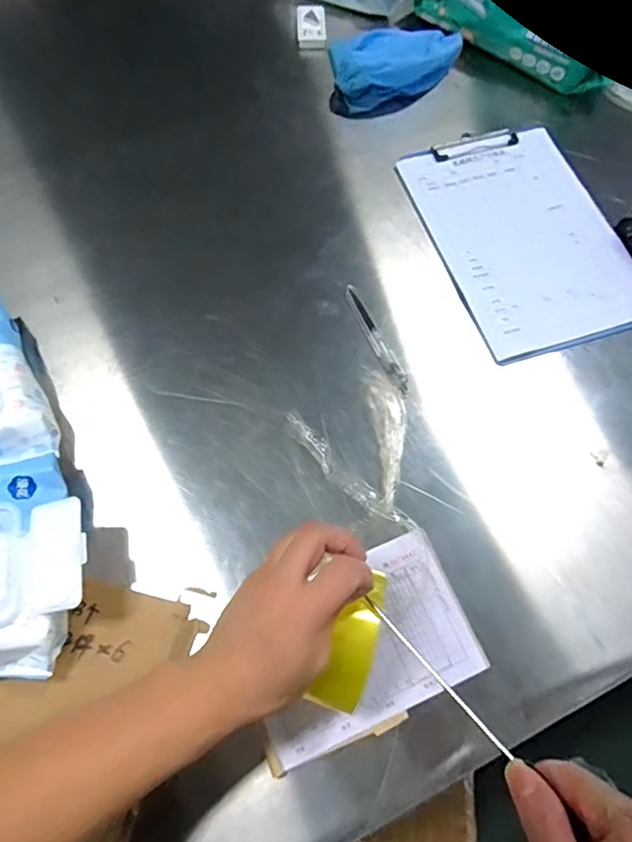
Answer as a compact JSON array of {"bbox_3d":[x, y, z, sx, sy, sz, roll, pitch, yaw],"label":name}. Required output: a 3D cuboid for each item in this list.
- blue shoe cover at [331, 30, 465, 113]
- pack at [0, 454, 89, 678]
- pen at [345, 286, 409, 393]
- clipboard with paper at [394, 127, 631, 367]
[{"bbox_3d":[0.101,-0.488,0.723,0.175,0.054,0.119,-16,69,-8],"label":"blue shoe cover"},{"bbox_3d":[-0.251,0.118,0.452,0.130,0.072,0.185,-5,68,-3],"label":"pack"},{"bbox_3d":[0.066,-0.090,0.582,0.018,0.009,0.142,-20,69,-9],"label":"pen"},{"bbox_3d":[0.242,-0.219,0.633,0.203,0.012,0.302,-18,69,-8],"label":"clipboard with paper"}]

